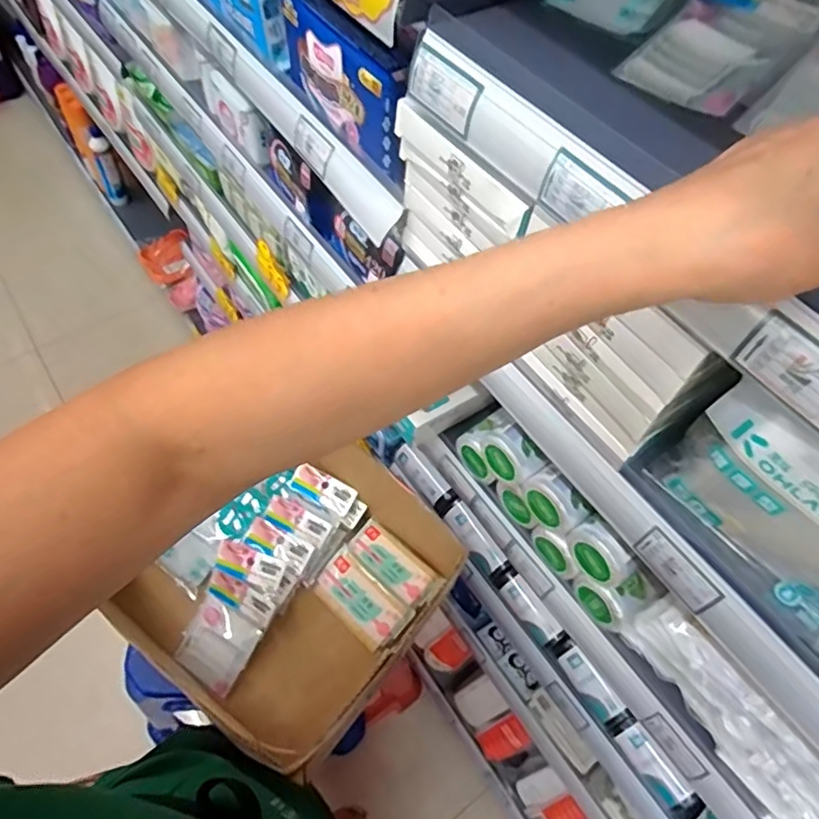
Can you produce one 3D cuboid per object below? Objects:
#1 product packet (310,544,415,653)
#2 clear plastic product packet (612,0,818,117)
[{"bbox_3d":[-0.058,0.228,0.717,0.117,0.010,0.064,41,87,18],"label":"product packet"},{"bbox_3d":[0.206,-0.243,0.371,0.086,0.021,0.145,41,86,25],"label":"clear plastic product packet"}]

